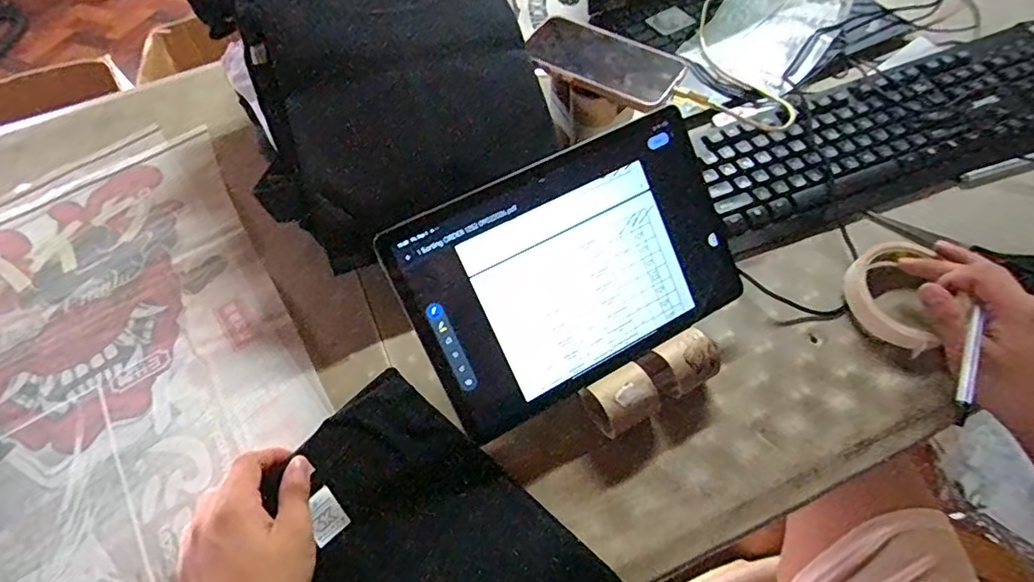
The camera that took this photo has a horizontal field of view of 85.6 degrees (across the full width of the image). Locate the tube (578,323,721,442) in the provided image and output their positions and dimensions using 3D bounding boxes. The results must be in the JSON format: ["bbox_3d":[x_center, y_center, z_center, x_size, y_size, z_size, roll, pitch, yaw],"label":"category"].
[{"bbox_3d":[0.104,0.072,0.429,0.106,0.041,0.045,-23,60,-10],"label":"tube"}]

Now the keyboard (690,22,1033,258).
[{"bbox_3d":[0.372,-0.163,0.556,0.407,0.025,0.162,-16,59,-5],"label":"keyboard"}]

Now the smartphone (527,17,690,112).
[{"bbox_3d":[0.079,-0.211,0.509,0.138,0.016,0.074,25,64,18],"label":"smartphone"}]

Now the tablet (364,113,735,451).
[{"bbox_3d":[0.046,-0.018,0.413,0.251,0.013,0.161,-28,101,-15],"label":"tablet"}]

